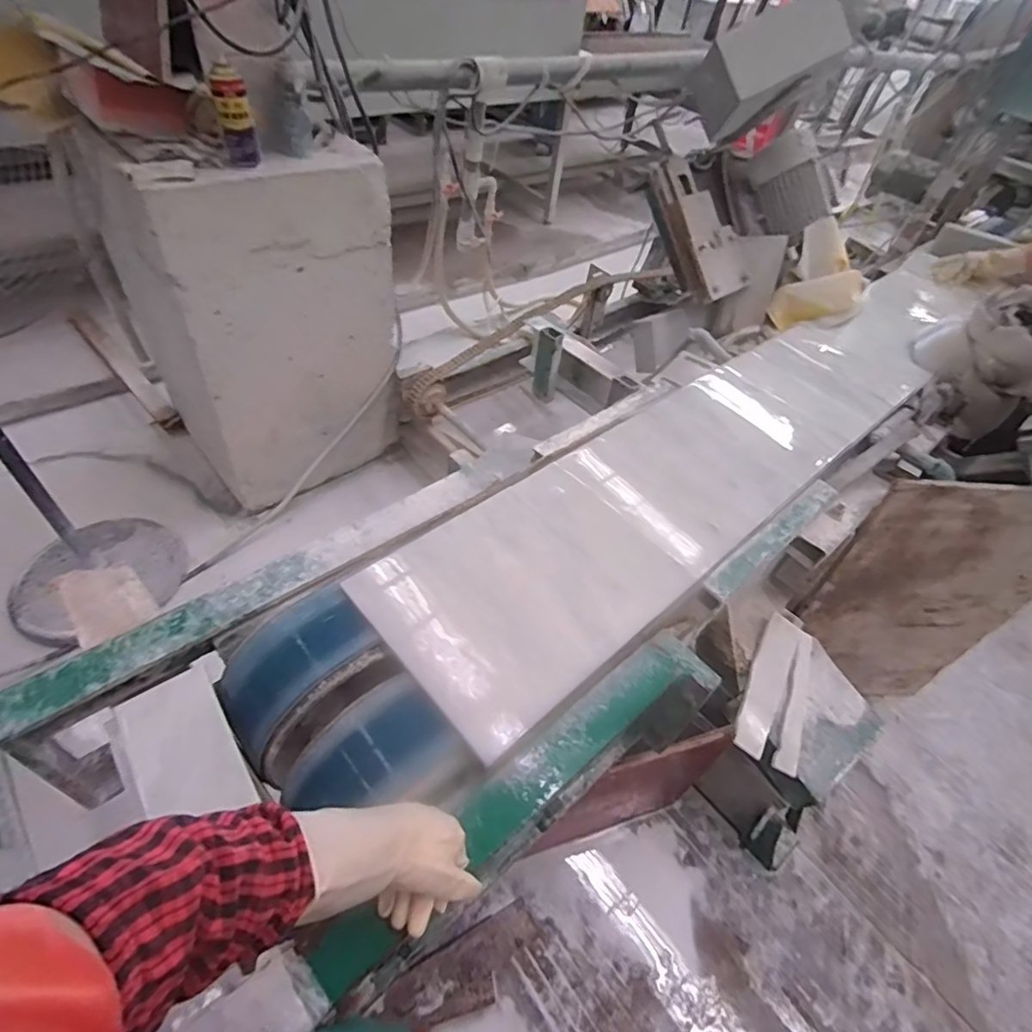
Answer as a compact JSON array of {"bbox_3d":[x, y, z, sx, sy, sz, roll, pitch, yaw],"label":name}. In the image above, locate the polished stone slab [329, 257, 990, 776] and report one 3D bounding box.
[{"bbox_3d":[0.483,-0.200,1.096,1.686,0.032,0.300,-33,61,-29],"label":"polished stone slab"}]

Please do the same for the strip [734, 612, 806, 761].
[{"bbox_3d":[0.507,0.331,1.124,0.077,0.012,0.299,29,60,12],"label":"strip"}]

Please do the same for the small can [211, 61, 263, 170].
[{"bbox_3d":[-0.567,-0.804,1.136,0.066,0.161,0.061,-14,54,-19],"label":"small can"}]

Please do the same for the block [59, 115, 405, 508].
[{"bbox_3d":[-0.690,-0.512,1.566,0.433,0.923,0.630,38,55,22],"label":"block"}]

